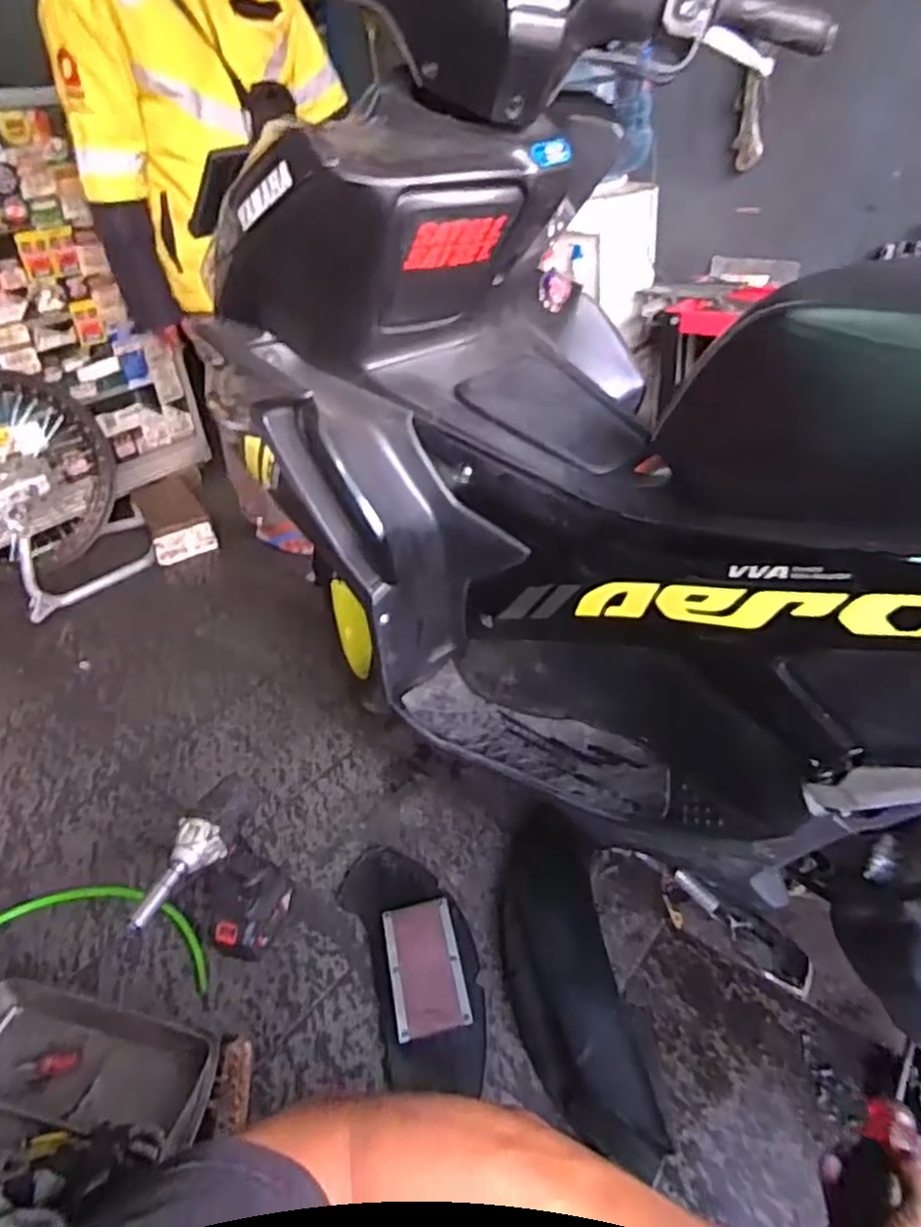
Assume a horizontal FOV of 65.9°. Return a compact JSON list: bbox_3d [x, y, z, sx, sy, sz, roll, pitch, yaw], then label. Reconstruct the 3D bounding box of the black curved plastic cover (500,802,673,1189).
[{"bbox_3d":[0.123,0.423,0.850,0.133,0.106,0.381,-7,36,-1],"label":"black curved plastic cover"}]

